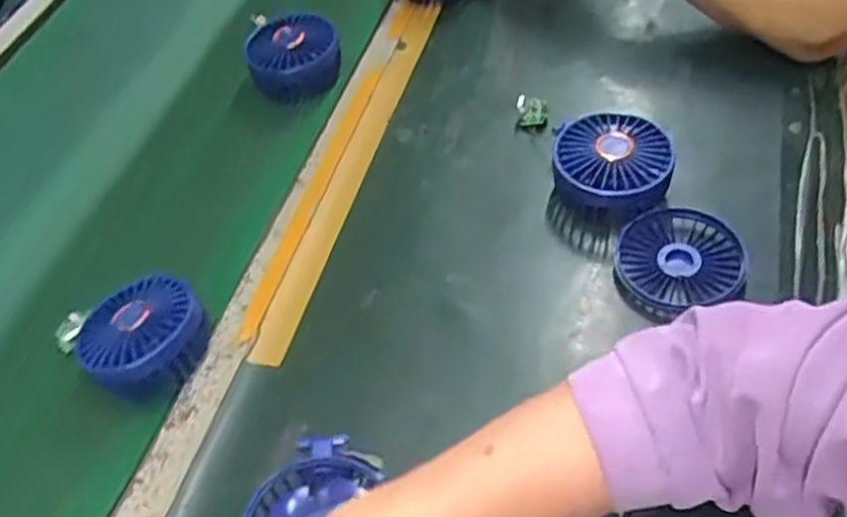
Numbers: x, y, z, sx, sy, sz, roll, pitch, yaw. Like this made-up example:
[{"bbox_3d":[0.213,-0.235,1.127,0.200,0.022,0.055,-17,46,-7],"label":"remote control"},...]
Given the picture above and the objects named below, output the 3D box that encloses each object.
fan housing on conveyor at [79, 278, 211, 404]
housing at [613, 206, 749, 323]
[{"bbox_3d":[-0.192,0.057,0.551,0.073,0.038,0.082,28,60,29],"label":"fan housing on conveyor"},{"bbox_3d":[0.177,0.001,0.562,0.087,0.024,0.076,-16,49,-3],"label":"housing"}]

